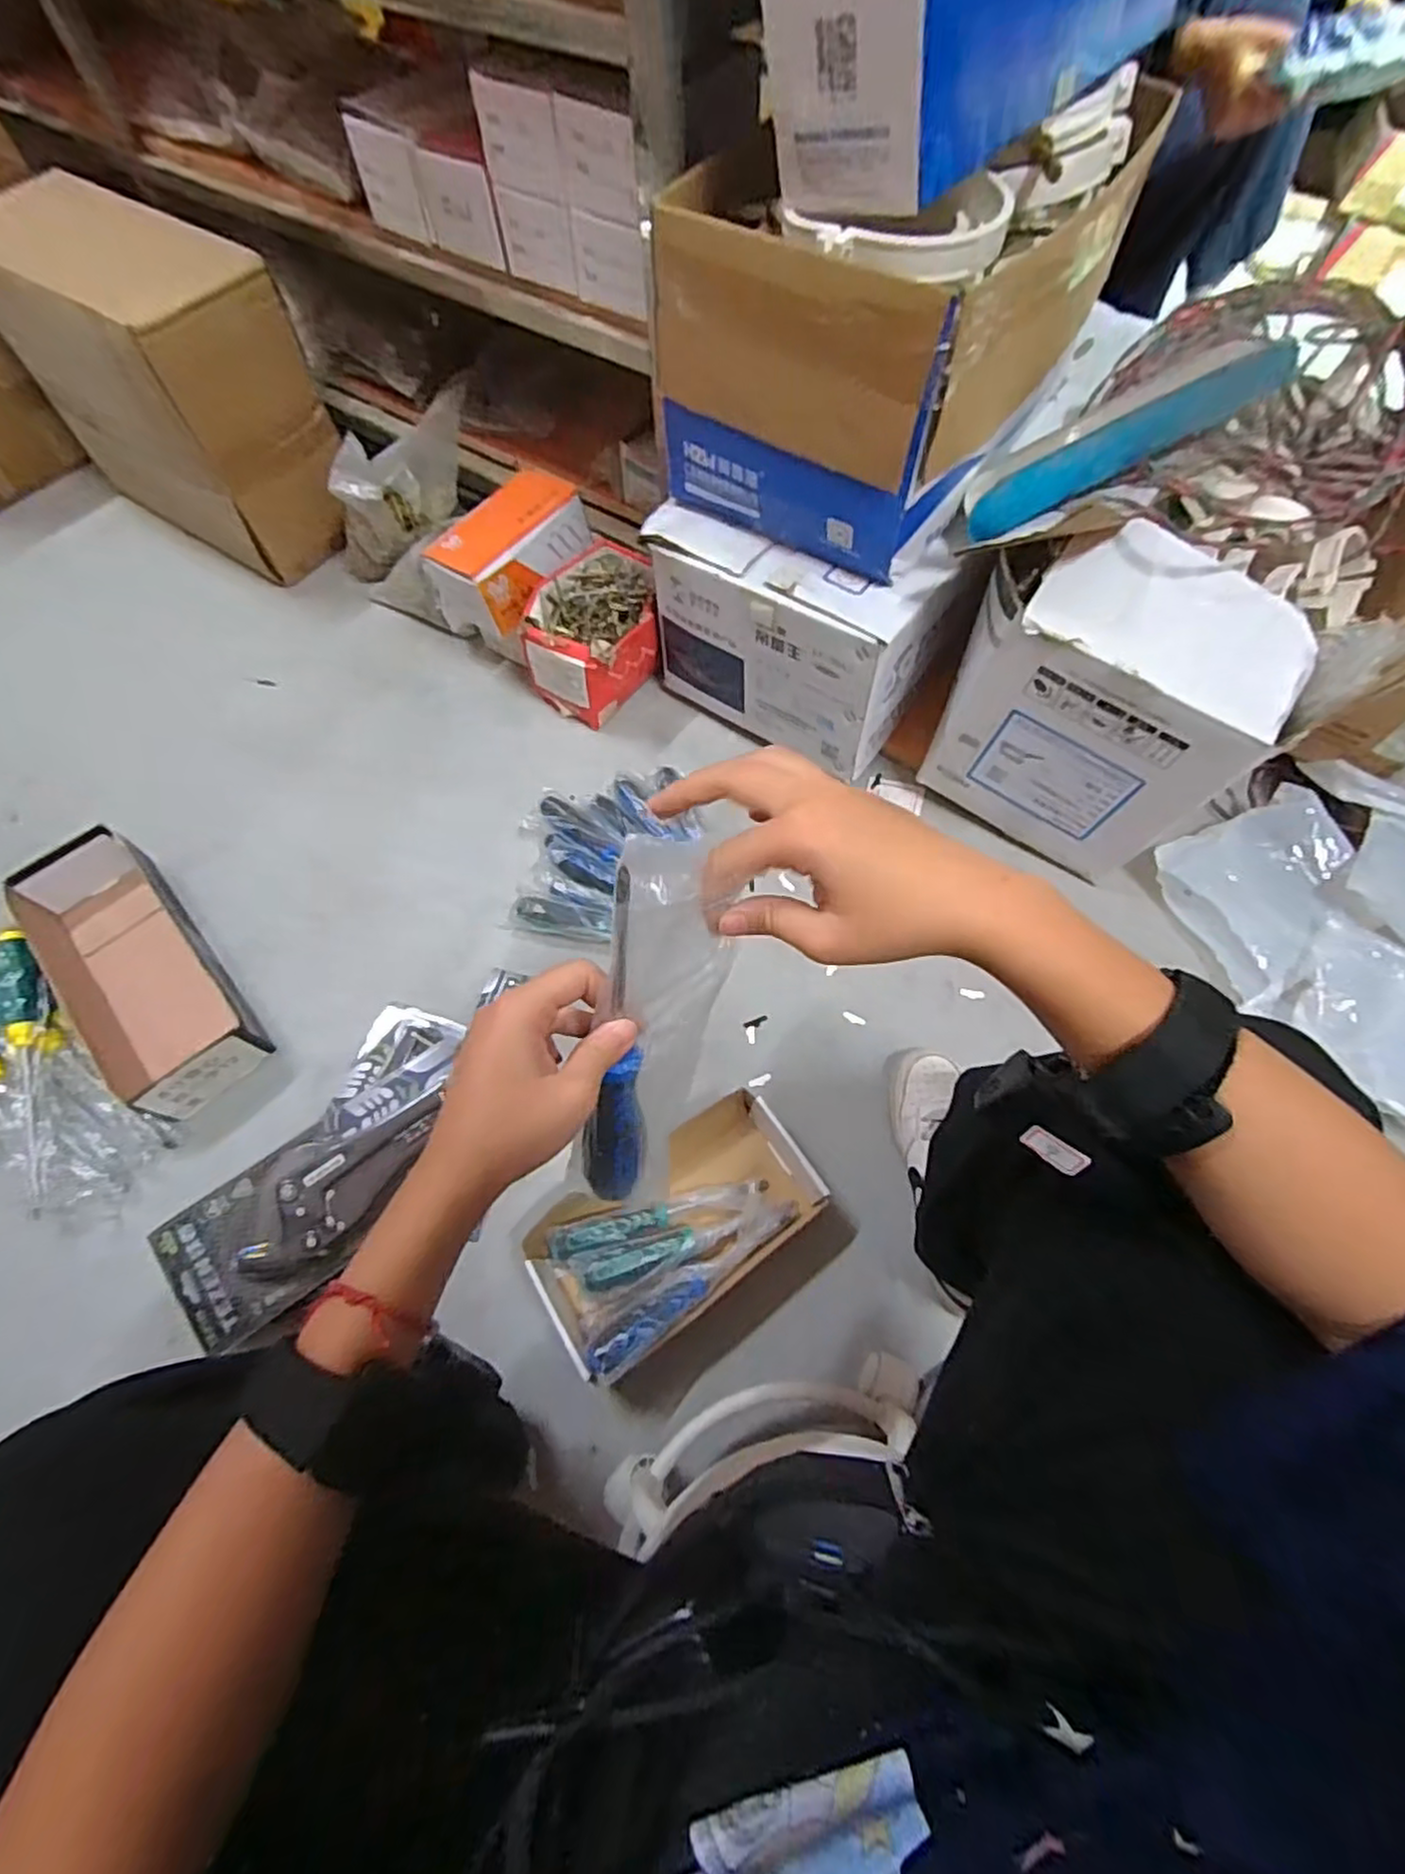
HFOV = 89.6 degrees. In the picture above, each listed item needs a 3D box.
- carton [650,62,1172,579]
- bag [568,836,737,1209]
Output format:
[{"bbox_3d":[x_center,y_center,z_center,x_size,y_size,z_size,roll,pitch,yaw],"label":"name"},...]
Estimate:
[{"bbox_3d":[0.177,-0.592,0.688,0.317,0.233,0.377,33,68,15],"label":"carton"},{"bbox_3d":[-0.026,0.055,0.333,0.051,0.219,0.036,14,32,7],"label":"bag"}]

